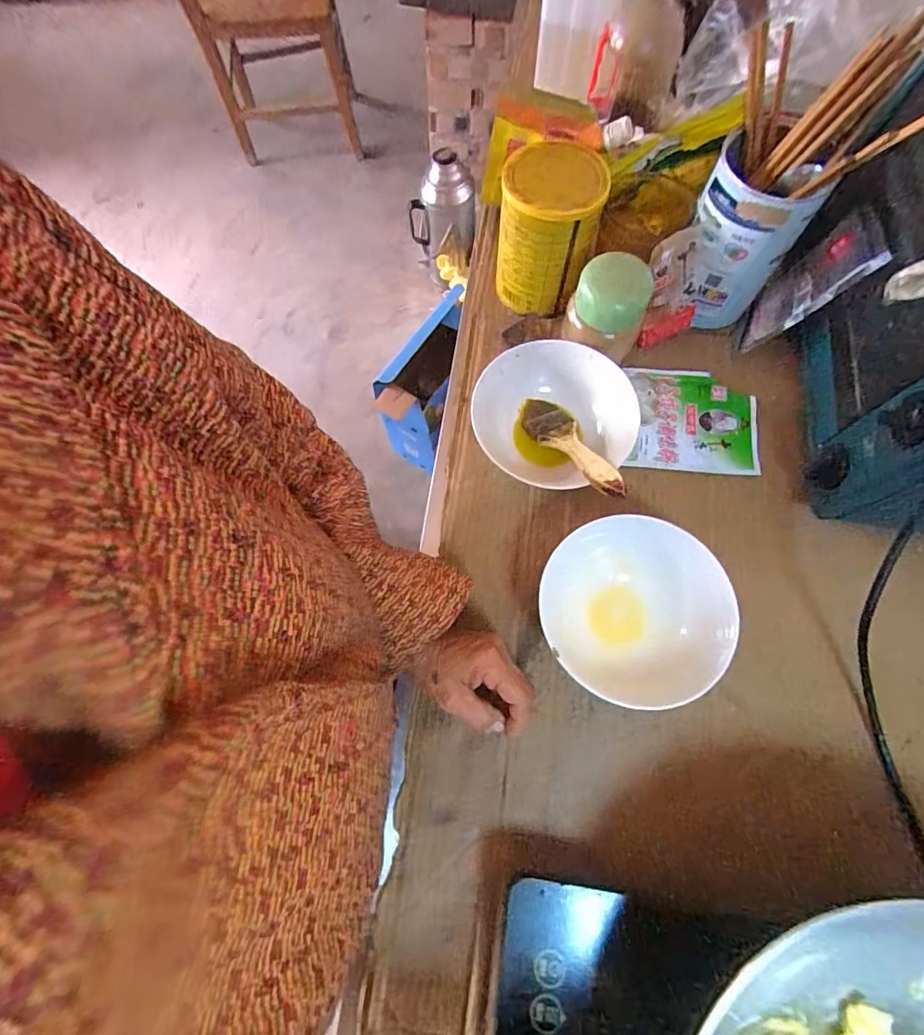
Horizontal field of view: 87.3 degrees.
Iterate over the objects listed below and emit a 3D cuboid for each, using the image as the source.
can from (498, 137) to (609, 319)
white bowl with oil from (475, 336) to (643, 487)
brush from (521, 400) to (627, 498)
[{"bbox_3d":[0.088,-0.301,0.509,0.100,0.122,0.105,11,73,5],"label":"can"},{"bbox_3d":[0.091,-0.095,0.492,0.145,0.075,0.146,0,73,1],"label":"white bowl with oil"},{"bbox_3d":[0.102,-0.067,0.448,0.039,0.019,0.150,-23,43,-6],"label":"brush"}]

